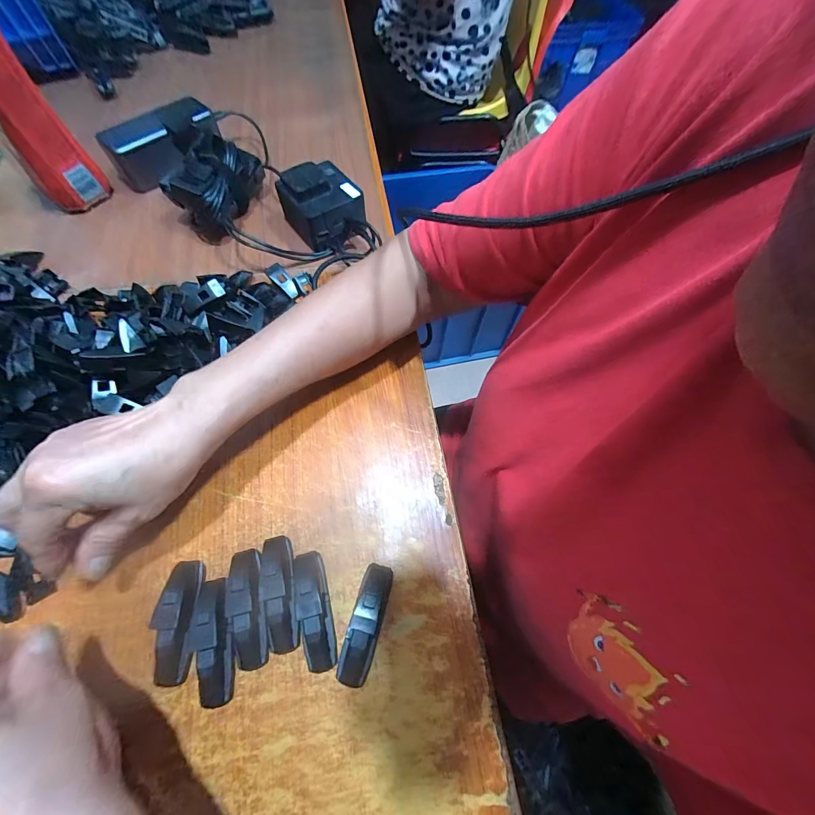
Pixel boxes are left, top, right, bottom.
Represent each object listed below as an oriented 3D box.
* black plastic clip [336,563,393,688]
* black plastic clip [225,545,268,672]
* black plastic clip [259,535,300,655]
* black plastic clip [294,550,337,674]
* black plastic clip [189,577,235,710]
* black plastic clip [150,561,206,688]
[{"bbox_3d":[-0.029,0.148,0.252,0.020,0.023,0.074,14,66,6],"label":"black plastic clip"},{"bbox_3d":[-0.110,0.139,0.256,0.022,0.024,0.074,-10,66,-5],"label":"black plastic clip"},{"bbox_3d":[-0.089,0.130,0.259,0.022,0.024,0.075,-10,66,-5],"label":"black plastic clip"},{"bbox_3d":[-0.065,0.140,0.256,0.019,0.022,0.075,-13,66,-7],"label":"black plastic clip"},{"bbox_3d":[-0.131,0.157,0.247,0.019,0.024,0.075,-11,66,-6],"label":"black plastic clip"},{"bbox_3d":[-0.156,0.146,0.251,0.022,0.025,0.074,-3,65,-2],"label":"black plastic clip"}]

